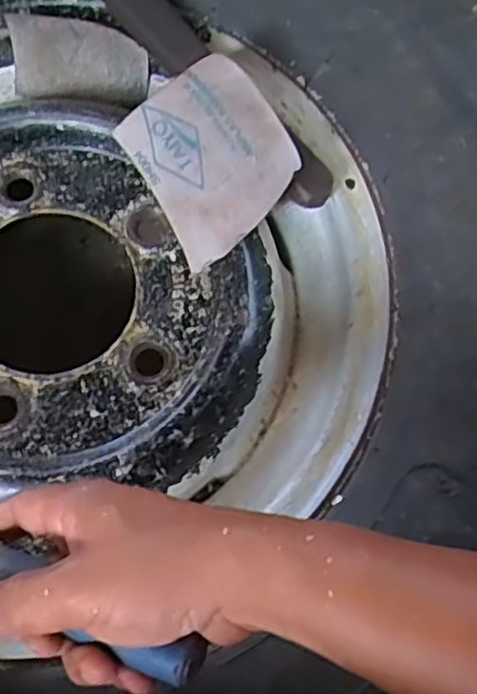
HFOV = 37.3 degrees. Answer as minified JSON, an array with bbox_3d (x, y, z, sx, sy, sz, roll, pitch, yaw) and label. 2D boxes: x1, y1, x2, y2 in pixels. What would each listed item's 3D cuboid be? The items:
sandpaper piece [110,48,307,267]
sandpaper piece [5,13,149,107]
[{"bbox_3d":[-0.018,-0.122,0.461,0.097,0.021,0.113,-33,85,20],"label":"sandpaper piece"},{"bbox_3d":[-0.118,-0.214,0.527,0.099,0.062,0.011,5,49,-7],"label":"sandpaper piece"}]

